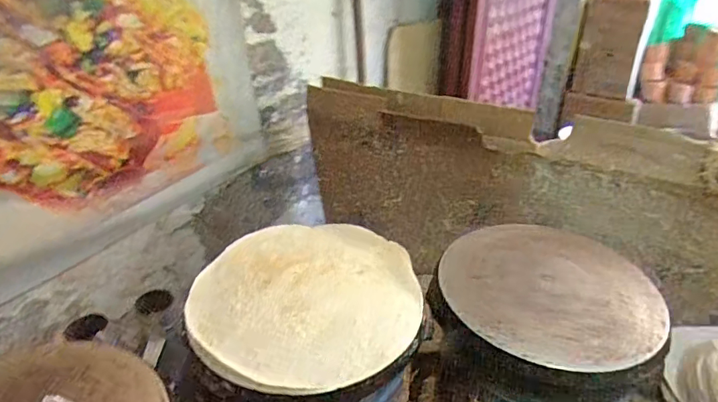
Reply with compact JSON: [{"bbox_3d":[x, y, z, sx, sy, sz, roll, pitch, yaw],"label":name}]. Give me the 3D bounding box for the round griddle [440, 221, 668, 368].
[{"bbox_3d":[0.349,0.147,0.870,0.361,0.026,0.378,2,30,-1],"label":"round griddle"}]

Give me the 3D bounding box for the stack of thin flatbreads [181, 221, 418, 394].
[{"bbox_3d":[-0.087,0.154,0.796,0.376,0.038,0.365,6,30,4],"label":"stack of thin flatbreads"}]

